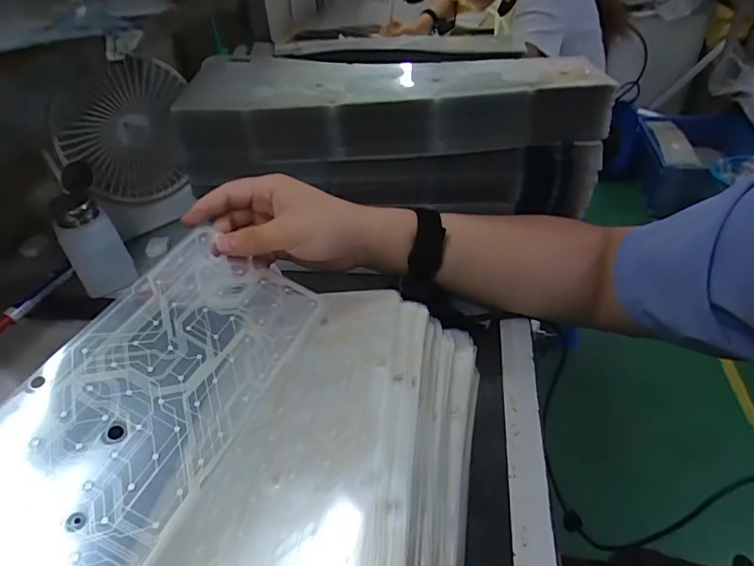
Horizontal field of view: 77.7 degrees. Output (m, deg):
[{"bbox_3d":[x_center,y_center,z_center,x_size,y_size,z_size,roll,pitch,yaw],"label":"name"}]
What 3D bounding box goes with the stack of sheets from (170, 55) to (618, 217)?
[{"bbox_3d":[0.011,-0.169,0.507,0.417,0.116,0.149,0,40,8],"label":"stack of sheets"}]

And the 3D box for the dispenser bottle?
[{"bbox_3d":[-0.298,-0.052,0.484,0.058,0.117,0.047,-32,46,-28],"label":"dispenser bottle"}]

